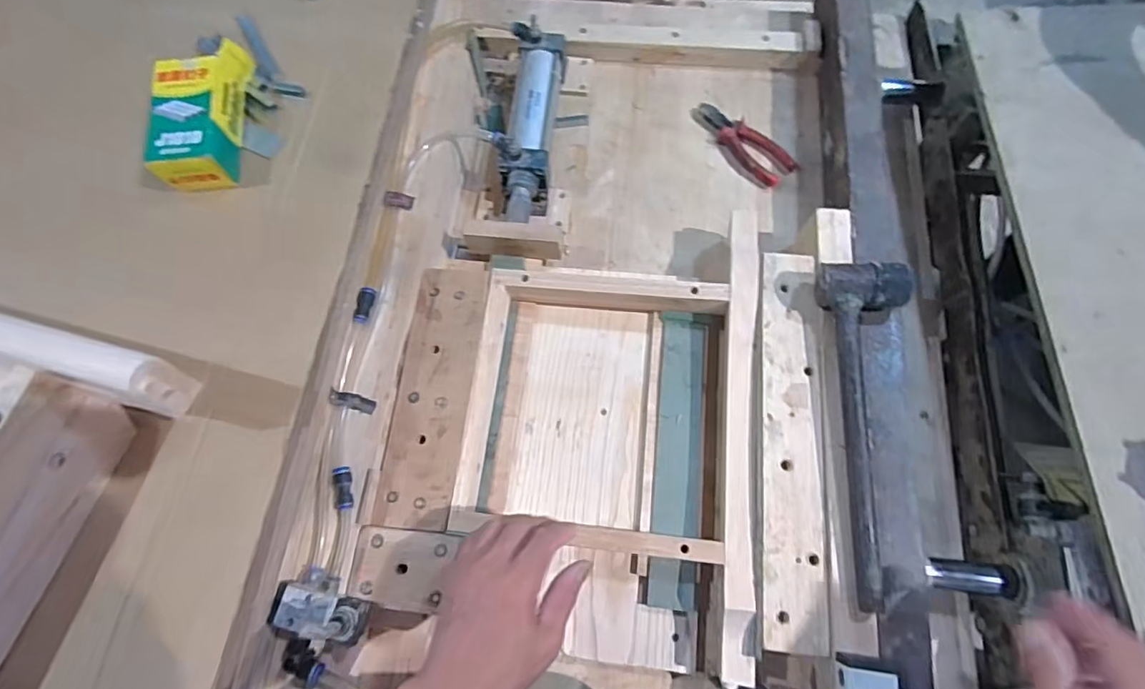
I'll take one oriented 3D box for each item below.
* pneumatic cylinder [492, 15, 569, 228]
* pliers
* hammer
[{"bbox_3d":[-0.057,-0.283,0.725,0.070,0.093,0.287,5,71,4],"label":"pneumatic cylinder"},{"bbox_3d":[0.234,-0.278,0.743,0.051,0.019,0.157,-42,74,-11],"label":"pliers"},{"bbox_3d":[0.295,0.076,0.517,0.079,0.057,0.317,-2,71,2],"label":"hammer"}]

